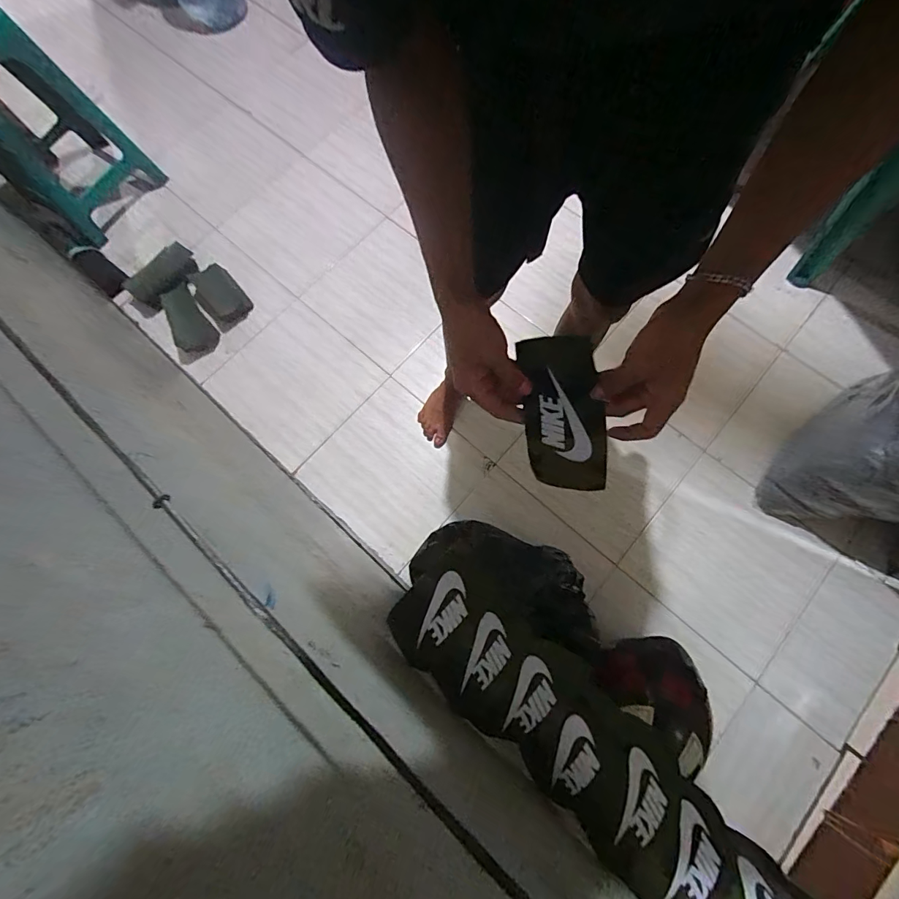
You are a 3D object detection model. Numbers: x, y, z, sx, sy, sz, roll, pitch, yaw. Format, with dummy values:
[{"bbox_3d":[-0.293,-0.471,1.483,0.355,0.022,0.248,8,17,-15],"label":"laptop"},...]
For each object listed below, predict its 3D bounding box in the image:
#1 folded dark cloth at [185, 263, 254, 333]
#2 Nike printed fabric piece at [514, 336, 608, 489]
[{"bbox_3d":[-0.686,-0.460,1.303,0.120,0.043,0.208,-38,77,-9],"label":"folded dark cloth"},{"bbox_3d":[0.120,-0.037,0.460,0.081,0.034,0.170,-8,86,-1],"label":"Nike printed fabric piece"}]

